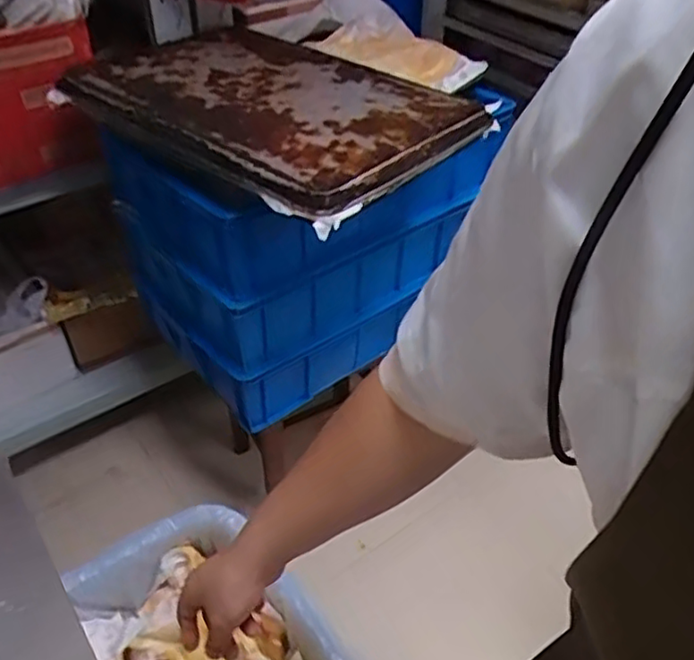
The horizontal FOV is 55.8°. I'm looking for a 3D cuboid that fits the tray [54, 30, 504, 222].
[{"bbox_3d":[-0.101,-0.358,1.005,0.533,0.045,0.458,32,51,29],"label":"tray"}]

